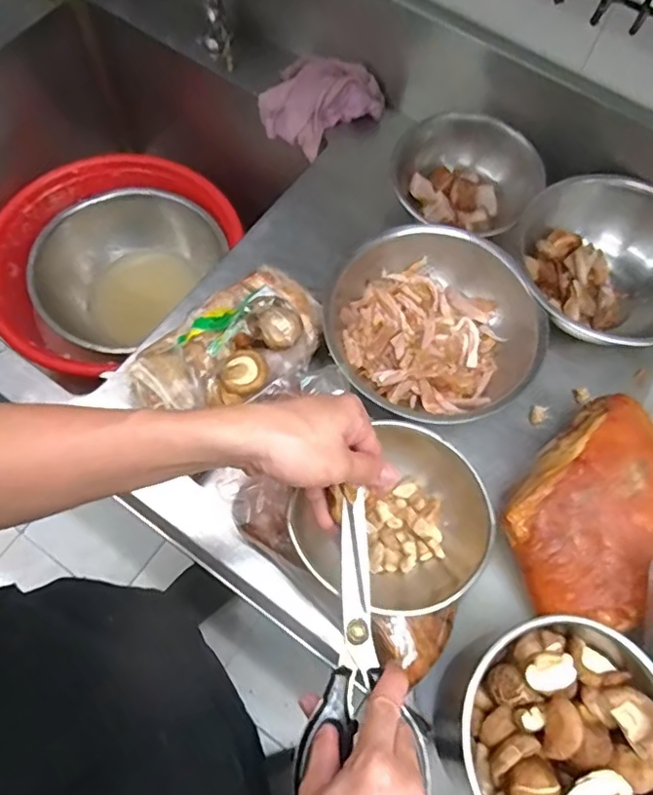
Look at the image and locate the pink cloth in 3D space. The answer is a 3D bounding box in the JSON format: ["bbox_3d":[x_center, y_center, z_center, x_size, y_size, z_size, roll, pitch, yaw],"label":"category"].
[{"bbox_3d":[-0.012,-0.432,0.847,0.151,0.091,0.121,40,72,13],"label":"pink cloth"}]

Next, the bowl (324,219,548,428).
[{"bbox_3d":[0.127,-0.087,0.679,0.236,0.080,0.222,1,68,-2],"label":"bowl"}]

